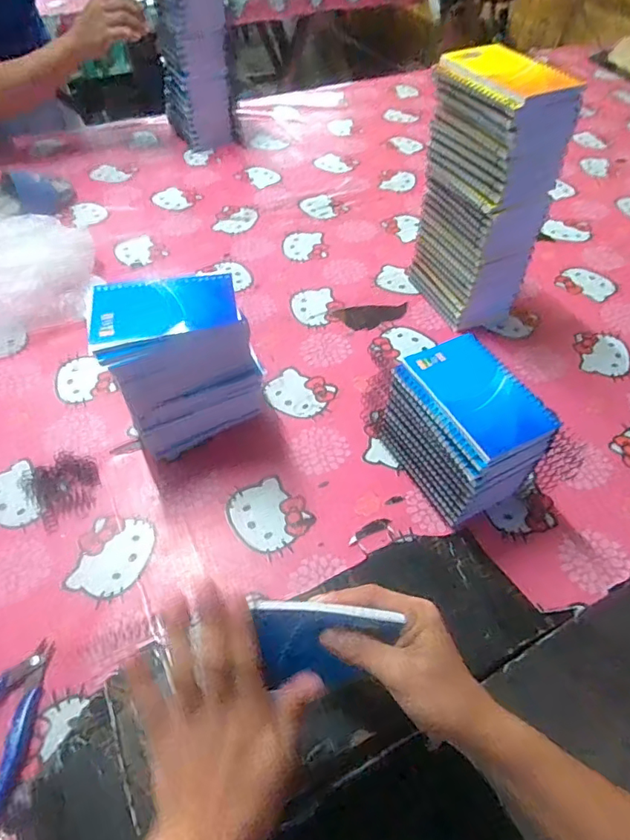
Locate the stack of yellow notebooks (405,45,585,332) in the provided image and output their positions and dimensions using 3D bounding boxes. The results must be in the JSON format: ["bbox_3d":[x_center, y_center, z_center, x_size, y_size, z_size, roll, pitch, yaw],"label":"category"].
[{"bbox_3d":[0.203,-0.266,0.643,0.101,0.290,0.141,-25,55,-20],"label":"stack of yellow notebooks"}]

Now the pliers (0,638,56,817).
[{"bbox_3d":[-0.247,0.228,0.400,0.087,0.015,0.115,16,52,12],"label":"pliers"}]

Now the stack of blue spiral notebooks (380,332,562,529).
[{"bbox_3d":[0.143,0.012,0.517,0.095,0.128,0.149,-22,54,-18],"label":"stack of blue spiral notebooks"}]

